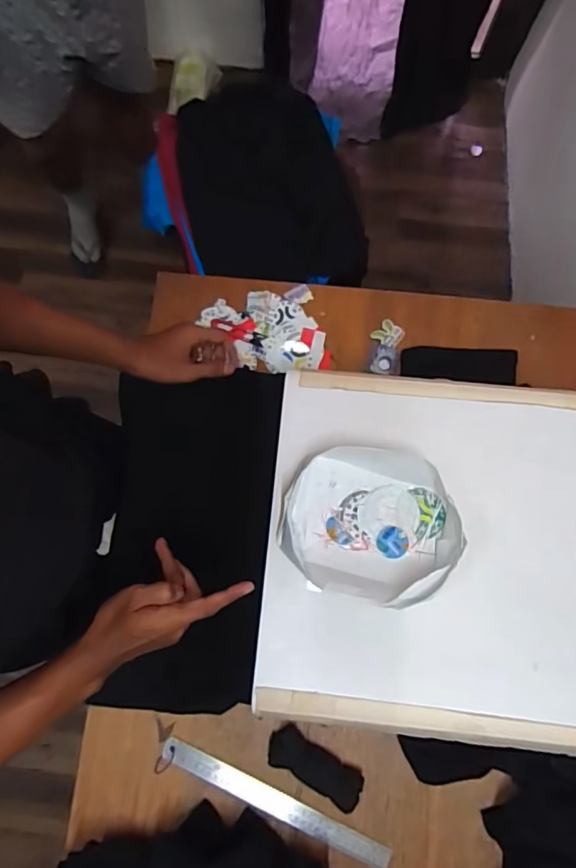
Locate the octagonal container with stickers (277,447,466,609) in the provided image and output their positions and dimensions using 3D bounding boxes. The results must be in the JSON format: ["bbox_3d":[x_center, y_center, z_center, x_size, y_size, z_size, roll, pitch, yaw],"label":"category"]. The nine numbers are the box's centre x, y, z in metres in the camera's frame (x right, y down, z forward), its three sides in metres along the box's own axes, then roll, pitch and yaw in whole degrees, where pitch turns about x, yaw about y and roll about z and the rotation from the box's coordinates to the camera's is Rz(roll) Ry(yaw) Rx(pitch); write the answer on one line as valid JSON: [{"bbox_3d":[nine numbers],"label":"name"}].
[{"bbox_3d":[0.089,0.096,0.550,0.187,0.049,0.161,6,79,0],"label":"octagonal container with stickers"}]

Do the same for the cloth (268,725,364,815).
[{"bbox_3d":[0.035,0.443,0.661,0.129,0.022,0.049,30,80,4],"label":"cloth"}]

